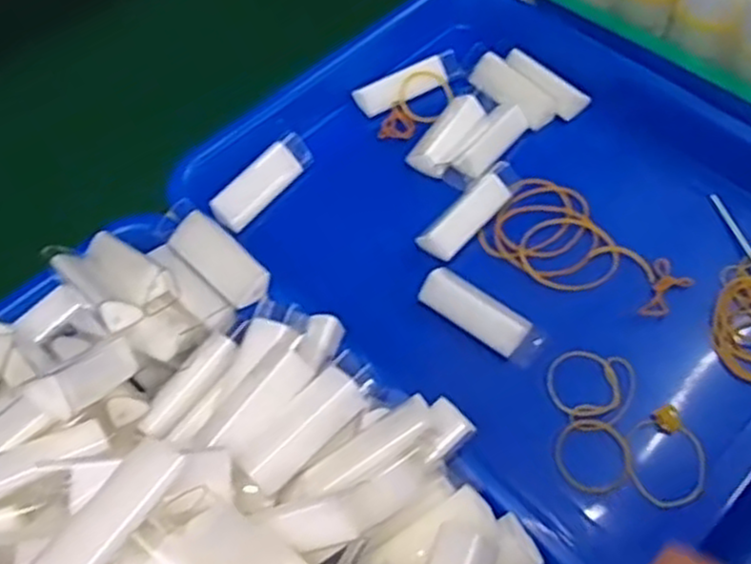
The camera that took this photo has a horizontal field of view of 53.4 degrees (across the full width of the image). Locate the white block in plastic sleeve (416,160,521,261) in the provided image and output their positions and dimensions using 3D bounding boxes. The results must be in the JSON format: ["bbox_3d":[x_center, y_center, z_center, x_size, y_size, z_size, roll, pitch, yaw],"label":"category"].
[{"bbox_3d":[0.052,-0.038,0.400,0.020,0.015,0.066,37,67,23],"label":"white block in plastic sleeve"}]

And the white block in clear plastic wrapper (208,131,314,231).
[{"bbox_3d":[-0.063,-0.056,0.417,0.020,0.016,0.066,33,66,21],"label":"white block in clear plastic wrapper"}]

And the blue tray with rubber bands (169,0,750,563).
[{"bbox_3d":[0.085,-0.026,0.393,0.245,0.038,0.333,-39,64,-19],"label":"blue tray with rubber bands"}]

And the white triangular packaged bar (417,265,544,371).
[{"bbox_3d":[0.053,0.016,0.370,0.063,0.011,0.022,32,65,21],"label":"white triangular packaged bar"}]

